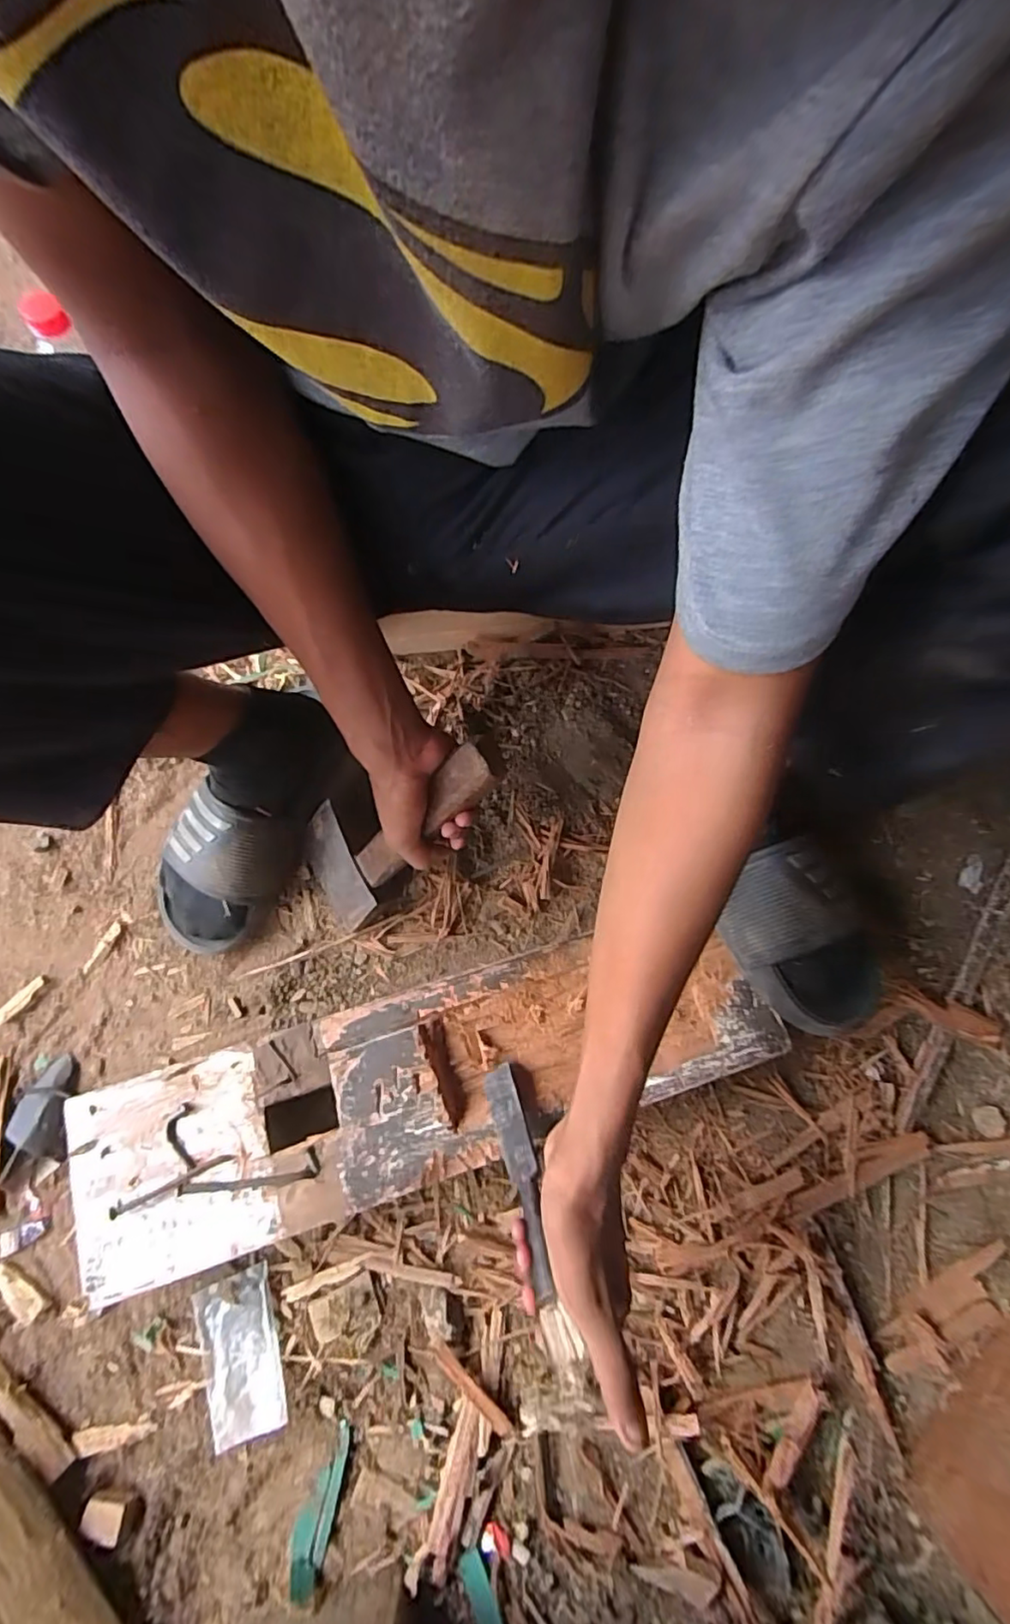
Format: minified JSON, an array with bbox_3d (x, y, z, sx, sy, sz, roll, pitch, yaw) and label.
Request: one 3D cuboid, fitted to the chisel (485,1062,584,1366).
[{"bbox_3d":[0.013,0.250,0.392,0.023,0.019,0.180,-12,30,-6],"label":"chisel"}]

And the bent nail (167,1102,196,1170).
[{"bbox_3d":[-0.239,0.239,0.434,0.018,0.004,0.044,-12,72,-6],"label":"bent nail"}]

